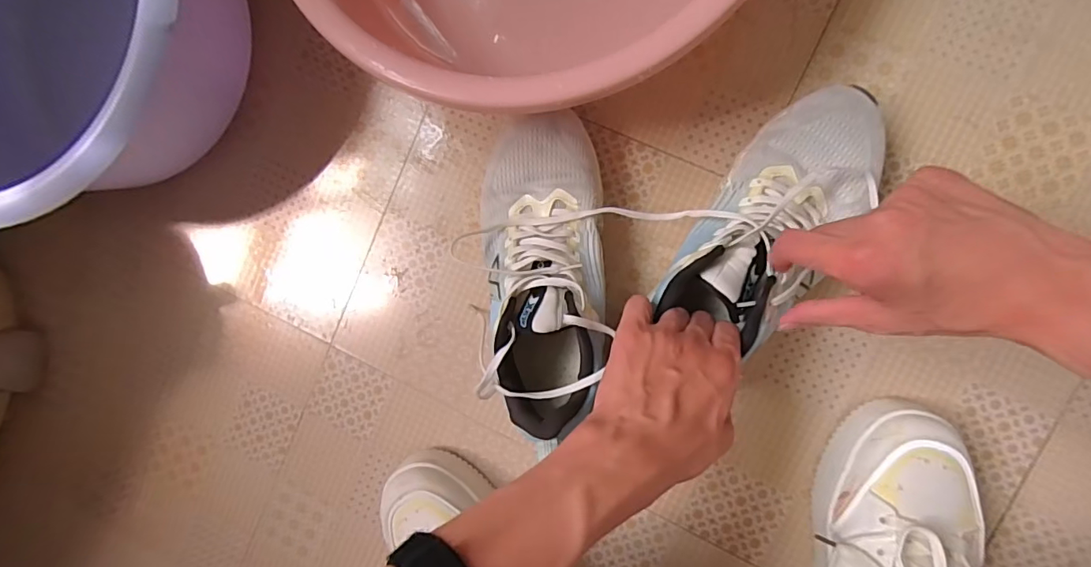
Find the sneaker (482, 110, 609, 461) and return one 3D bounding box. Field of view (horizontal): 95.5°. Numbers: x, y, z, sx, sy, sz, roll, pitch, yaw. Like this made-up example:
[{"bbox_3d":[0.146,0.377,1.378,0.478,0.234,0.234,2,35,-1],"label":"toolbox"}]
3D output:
[{"bbox_3d":[-0.003,-0.014,0.405,0.100,0.115,0.245,-3,93,9],"label":"sneaker"}]

